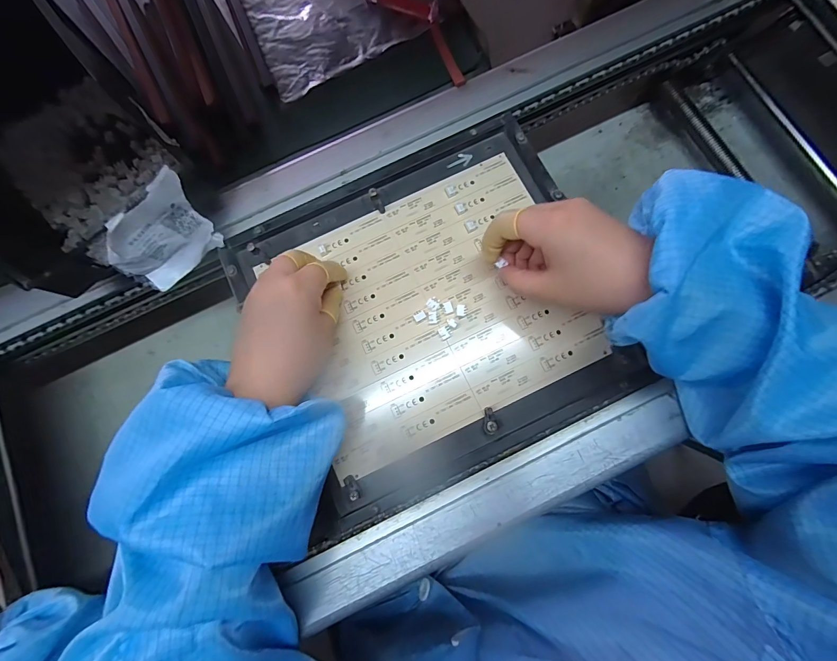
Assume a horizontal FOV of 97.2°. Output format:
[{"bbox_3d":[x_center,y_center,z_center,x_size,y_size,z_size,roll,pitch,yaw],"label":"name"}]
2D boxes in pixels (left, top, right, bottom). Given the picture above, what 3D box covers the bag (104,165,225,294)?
[{"bbox_3d":[-0.213,-0.075,0.303,0.087,0.071,0.028,-37,79,-5],"label":"bag"}]

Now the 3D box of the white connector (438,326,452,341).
[{"bbox_3d":[0.023,0.002,0.320,0.010,0.004,0.011,-28,80,-5],"label":"white connector"}]

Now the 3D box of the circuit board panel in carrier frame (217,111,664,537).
[{"bbox_3d":[0.013,-0.020,0.324,0.284,0.017,0.275,-25,80,-5],"label":"circuit board panel in carrier frame"}]

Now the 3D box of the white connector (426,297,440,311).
[{"bbox_3d":[0.013,-0.024,0.325,0.011,0.004,0.012,35,81,7],"label":"white connector"}]

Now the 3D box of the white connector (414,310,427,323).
[{"bbox_3d":[0.001,-0.013,0.323,0.010,0.005,0.010,-26,80,-5],"label":"white connector"}]

